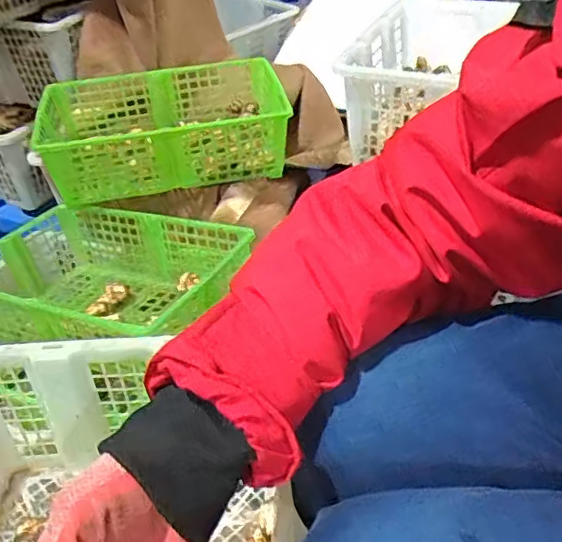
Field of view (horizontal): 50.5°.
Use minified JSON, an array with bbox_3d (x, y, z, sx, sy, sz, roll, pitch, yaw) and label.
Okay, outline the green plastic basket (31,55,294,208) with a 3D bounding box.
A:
[{"bbox_3d":[-0.173,-0.211,0.881,0.351,0.105,0.209,-10,40,-9],"label":"green plastic basket"}]

